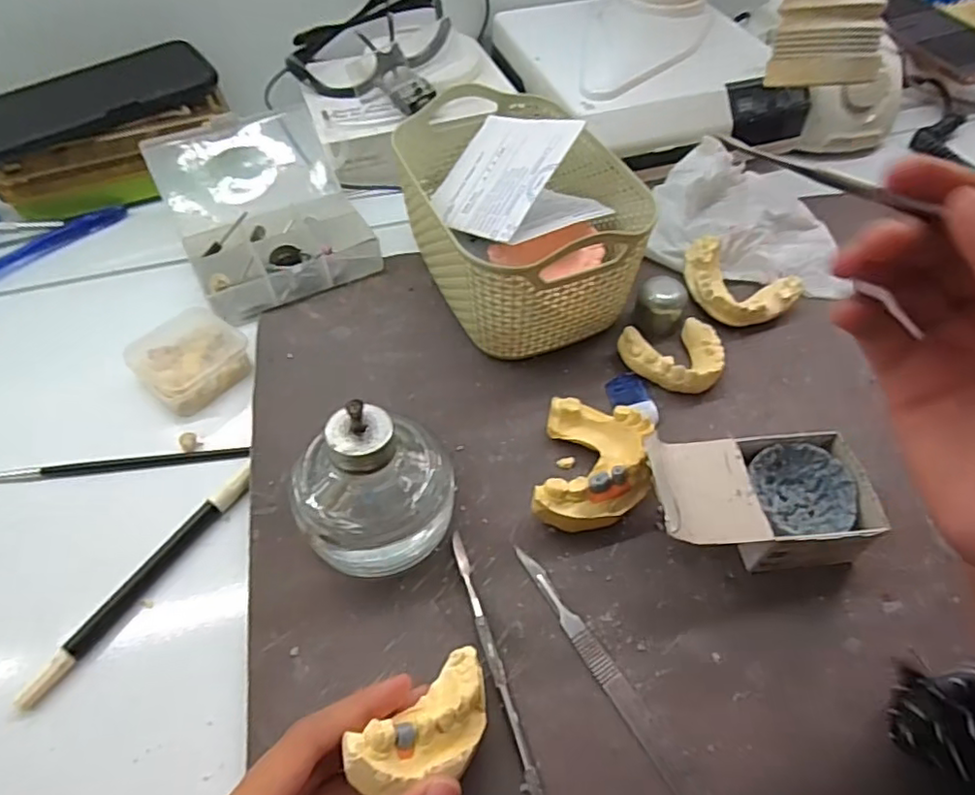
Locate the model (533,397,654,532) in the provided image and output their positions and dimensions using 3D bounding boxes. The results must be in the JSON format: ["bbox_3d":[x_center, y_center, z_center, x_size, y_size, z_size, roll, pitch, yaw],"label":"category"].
[{"bbox_3d":[0.053,0.033,0.310,0.055,0.039,0.074,10,53,6],"label":"model"}]

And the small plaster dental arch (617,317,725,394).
[{"bbox_3d":[0.113,-0.025,0.363,0.060,0.020,0.049,-12,53,-9],"label":"small plaster dental arch"}]

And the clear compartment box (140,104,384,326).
[{"bbox_3d":[-0.156,-0.137,0.421,0.116,0.047,0.149,-24,56,-17],"label":"clear compartment box"}]

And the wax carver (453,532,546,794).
[{"bbox_3d":[0.011,0.134,0.252,0.008,0.006,0.171,-15,54,-12],"label":"wax carver"}]

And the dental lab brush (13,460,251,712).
[{"bbox_3d":[-0.161,0.083,0.289,0.011,0.011,0.131,28,57,20],"label":"dental lab brush"}]

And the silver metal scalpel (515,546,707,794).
[{"bbox_3d":[0.054,0.122,0.264,0.012,0.004,0.137,-26,56,-19],"label":"silver metal scalpel"}]

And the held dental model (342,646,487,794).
[{"bbox_3d":[-0.020,0.125,0.229,0.032,0.020,0.063,39,34,22],"label":"held dental model"}]

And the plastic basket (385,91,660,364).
[{"bbox_3d":[0.019,-0.118,0.383,0.116,0.077,0.167,-17,55,-14],"label":"plastic basket"}]

